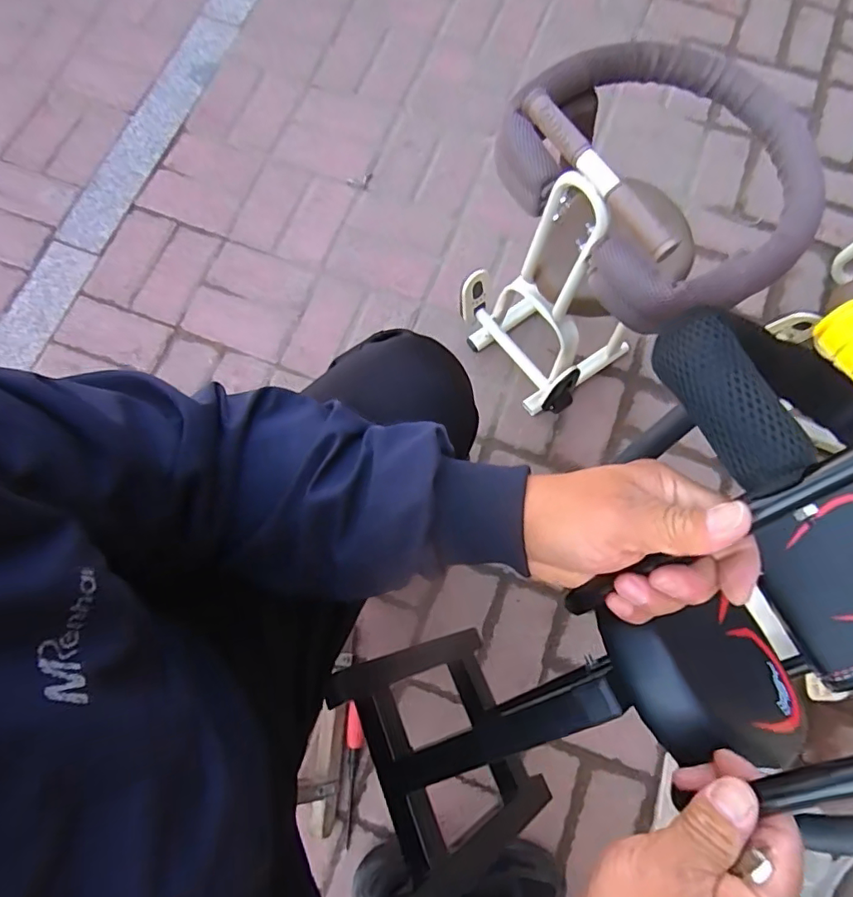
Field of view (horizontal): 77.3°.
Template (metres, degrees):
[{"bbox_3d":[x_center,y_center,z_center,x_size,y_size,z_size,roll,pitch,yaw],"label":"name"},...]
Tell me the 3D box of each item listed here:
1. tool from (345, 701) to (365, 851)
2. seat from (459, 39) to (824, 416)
[{"bbox_3d":[-0.105,0.474,0.781,0.027,0.017,0.191,-2,77,-1],"label":"tool"},{"bbox_3d":[0.254,-0.263,0.735,0.296,0.464,0.316,-39,81,-9],"label":"seat"}]

